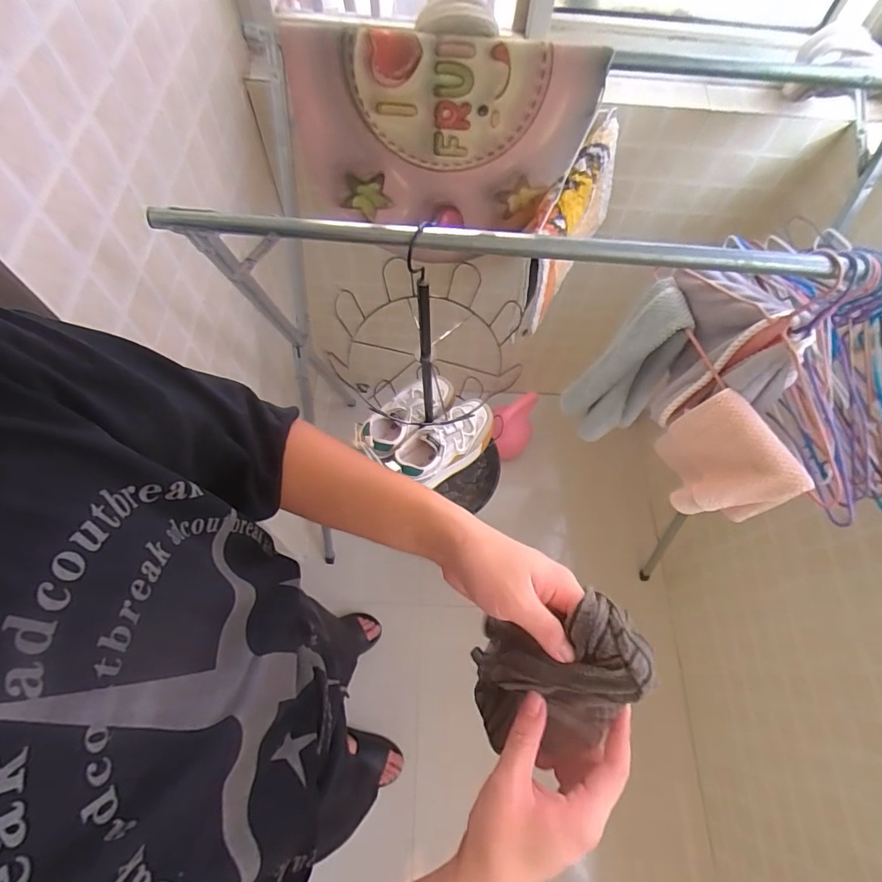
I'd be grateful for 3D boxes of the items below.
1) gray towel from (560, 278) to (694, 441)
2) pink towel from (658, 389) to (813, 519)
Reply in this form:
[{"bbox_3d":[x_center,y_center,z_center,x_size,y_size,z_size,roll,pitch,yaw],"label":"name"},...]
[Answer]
[{"bbox_3d":[0.334,-0.129,0.924,0.133,0.380,0.093,-7,64,-5],"label":"gray towel"},{"bbox_3d":[0.418,0.038,0.737,0.072,0.185,0.181,-28,68,-14],"label":"pink towel"}]

